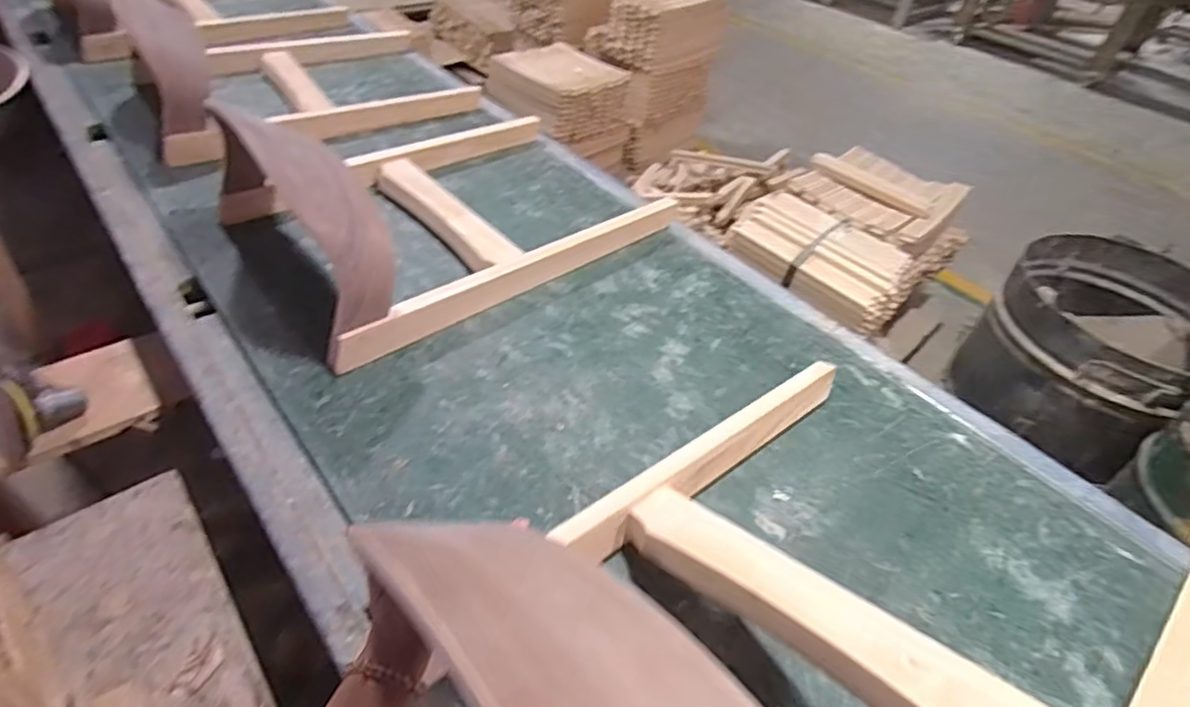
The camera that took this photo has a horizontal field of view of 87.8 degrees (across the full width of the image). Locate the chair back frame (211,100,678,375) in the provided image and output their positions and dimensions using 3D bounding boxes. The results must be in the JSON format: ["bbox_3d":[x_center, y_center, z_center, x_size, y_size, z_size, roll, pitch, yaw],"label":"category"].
[{"bbox_3d":[-0.279,-0.358,1.155,0.696,0.260,0.547,-29,54,-31],"label":"chair back frame"}]

